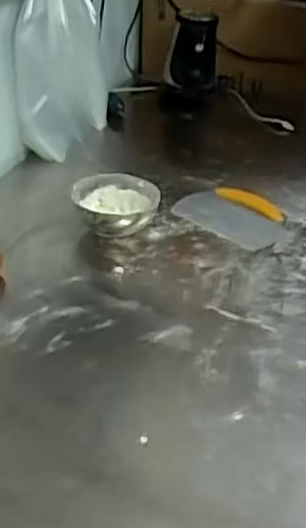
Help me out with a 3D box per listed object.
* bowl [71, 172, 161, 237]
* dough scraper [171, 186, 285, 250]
[{"bbox_3d":[-0.054,-0.076,0.935,0.113,0.057,0.107,3,33,-2],"label":"bowl"},{"bbox_3d":[0.124,-0.075,1.008,0.167,0.009,0.136,30,40,34],"label":"dough scraper"}]

